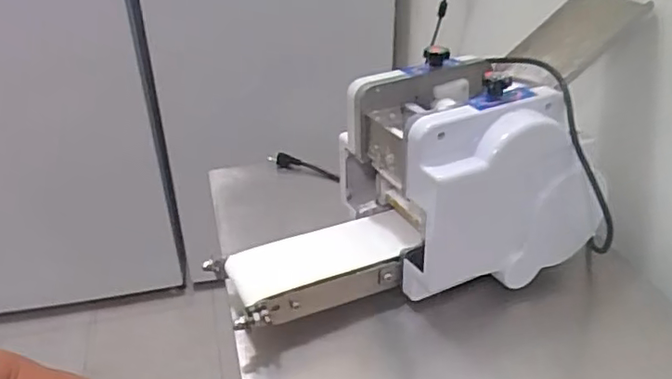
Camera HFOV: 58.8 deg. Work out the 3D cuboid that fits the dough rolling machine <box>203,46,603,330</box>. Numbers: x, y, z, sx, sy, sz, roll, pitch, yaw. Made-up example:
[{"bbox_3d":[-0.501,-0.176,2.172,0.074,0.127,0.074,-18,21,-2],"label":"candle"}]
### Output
[{"bbox_3d":[0.101,-0.013,0.855,0.527,0.263,0.234,-9,33,-12],"label":"dough rolling machine"}]

